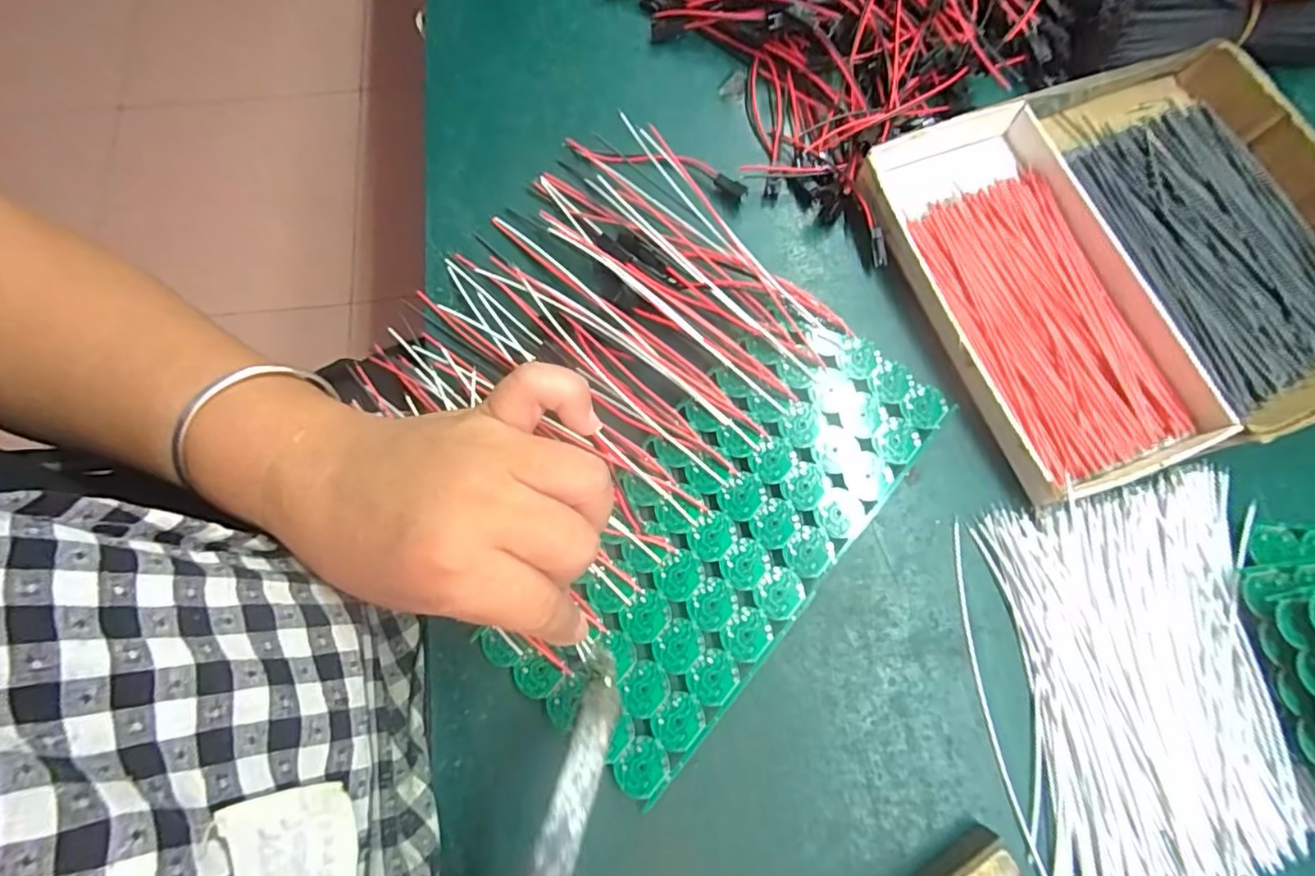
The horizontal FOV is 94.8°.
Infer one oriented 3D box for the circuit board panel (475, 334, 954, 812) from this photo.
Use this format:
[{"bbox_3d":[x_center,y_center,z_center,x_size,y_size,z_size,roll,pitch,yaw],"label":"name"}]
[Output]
[{"bbox_3d":[0.031,0.037,0.263,0.090,0.005,0.211,38,78,10],"label":"circuit board panel"}]

